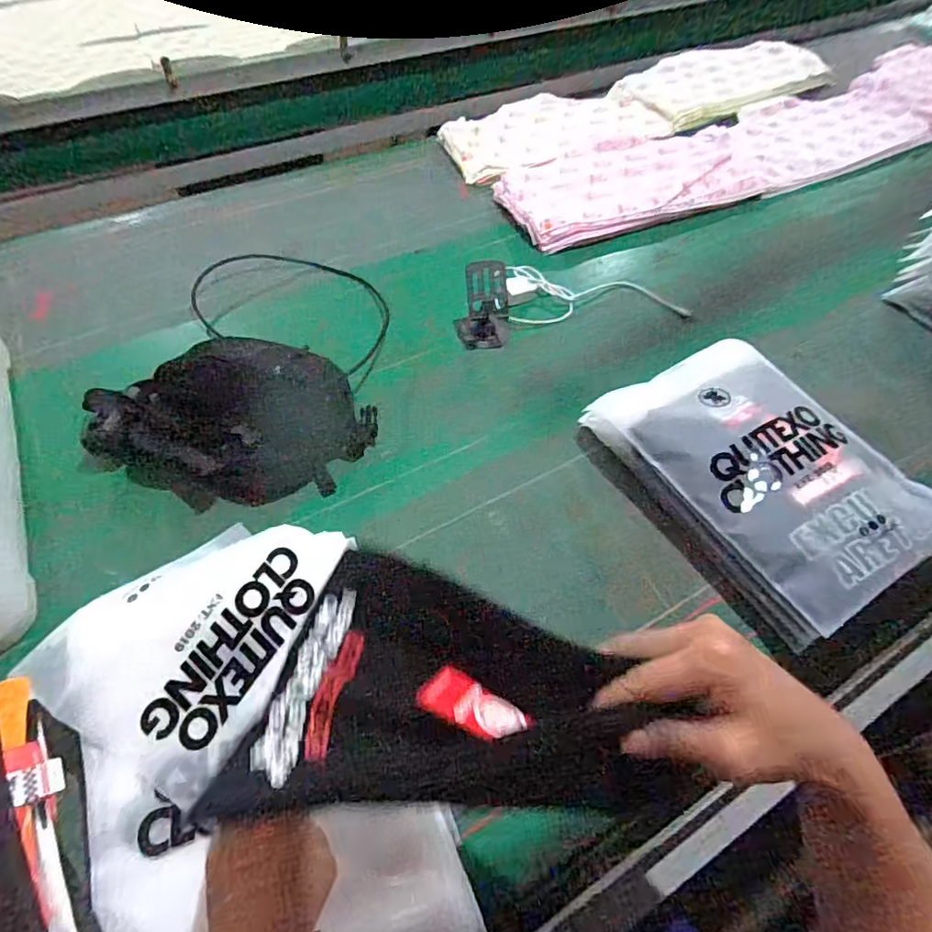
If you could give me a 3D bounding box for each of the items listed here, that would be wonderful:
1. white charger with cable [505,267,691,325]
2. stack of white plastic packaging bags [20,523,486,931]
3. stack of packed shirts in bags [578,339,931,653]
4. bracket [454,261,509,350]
[{"bbox_3d":[0.208,-0.266,0.894,0.291,0.028,0.097,9,56,5],"label":"white charger with cable"},{"bbox_3d":[-0.185,0.250,0.486,0.300,0.072,0.399,-24,59,-17],"label":"stack of white plastic packaging bags"},{"bbox_3d":[0.332,0.007,0.663,0.249,0.107,0.351,-25,59,-17],"label":"stack of packed shirts in bags"},{"bbox_3d":[0.027,-0.232,0.824,0.078,0.107,0.075,-5,55,-4],"label":"bracket"}]

